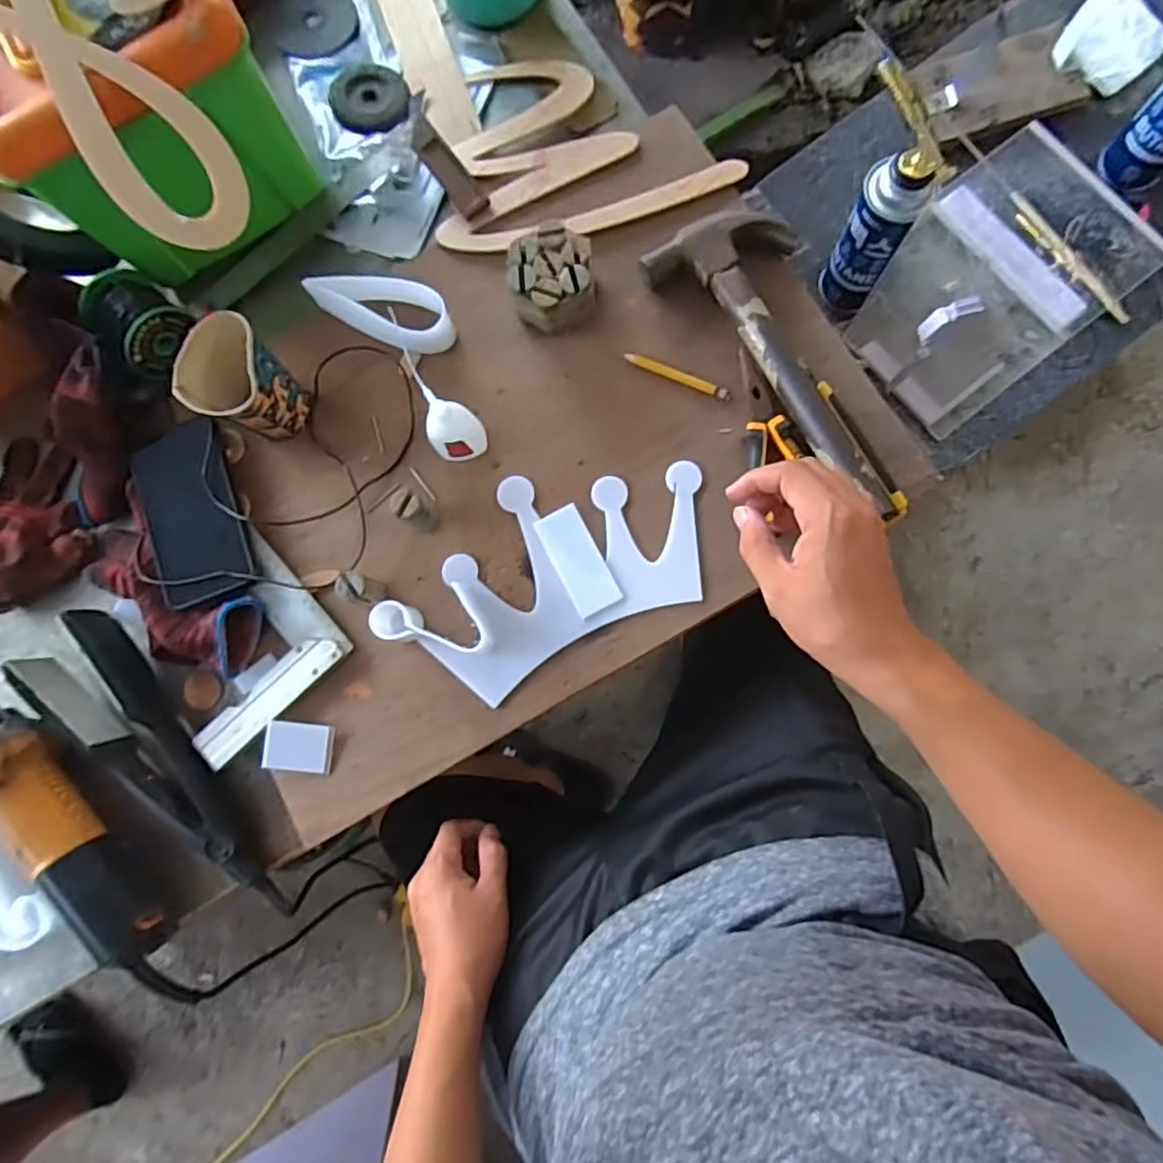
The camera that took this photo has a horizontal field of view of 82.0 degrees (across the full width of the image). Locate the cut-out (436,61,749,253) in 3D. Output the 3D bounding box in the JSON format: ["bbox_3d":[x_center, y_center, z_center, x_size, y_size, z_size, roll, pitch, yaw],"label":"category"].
[{"bbox_3d":[-0.003,-0.408,0.608,0.263,0.030,0.204,-7,83,4],"label":"cut-out"}]

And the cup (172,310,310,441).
[{"bbox_3d":[-0.274,-0.160,0.558,0.070,0.089,0.076,-1,83,5],"label":"cup"}]

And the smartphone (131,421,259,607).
[{"bbox_3d":[-0.335,-0.058,0.569,0.077,0.014,0.155,-22,82,2],"label":"smartphone"}]

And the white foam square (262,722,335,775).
[{"bbox_3d":[-0.233,0.137,0.551,0.053,0.010,0.039,6,84,5],"label":"white foam square"}]

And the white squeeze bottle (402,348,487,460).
[{"bbox_3d":[-0.107,-0.128,0.527,0.034,0.119,0.037,17,85,7],"label":"white squeeze bottle"}]

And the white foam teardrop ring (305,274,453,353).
[{"bbox_3d":[-0.176,-0.240,0.591,0.127,0.043,0.050,25,86,7],"label":"white foam teardrop ring"}]

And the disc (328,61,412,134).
[{"bbox_3d":[-0.208,-0.476,0.654,0.073,0.012,0.087,-21,82,2],"label":"disc"}]

